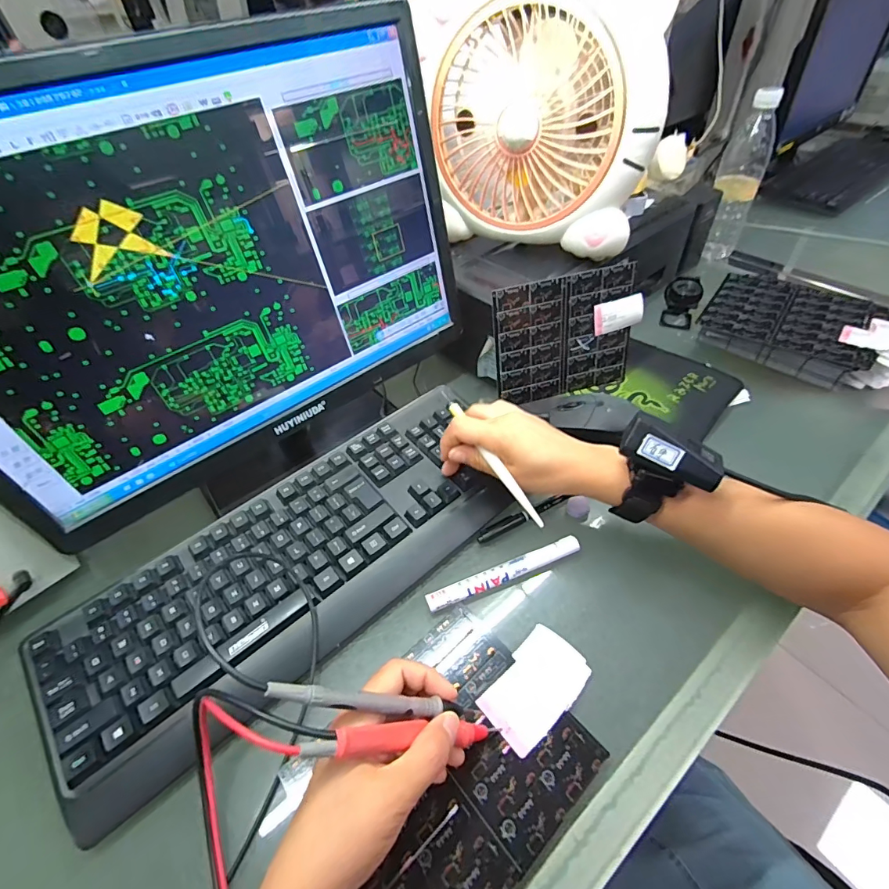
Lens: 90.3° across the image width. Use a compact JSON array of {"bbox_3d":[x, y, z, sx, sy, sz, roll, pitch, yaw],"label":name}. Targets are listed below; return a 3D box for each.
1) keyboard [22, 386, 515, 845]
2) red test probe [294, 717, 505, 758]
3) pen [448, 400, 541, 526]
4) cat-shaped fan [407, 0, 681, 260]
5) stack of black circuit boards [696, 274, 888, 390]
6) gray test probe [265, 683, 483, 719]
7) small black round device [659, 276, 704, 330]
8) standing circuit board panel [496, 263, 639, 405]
[{"bbox_3d":[-0.118,0.100,0.395,0.408,0.040,0.156,-36,54,-25],"label":"keyboard"},{"bbox_3d":[-0.017,0.177,0.265,0.145,0.010,0.012,20,36,-33],"label":"red test probe"},{"bbox_3d":[0.042,0.014,0.380,0.009,0.006,0.137,-26,63,-18],"label":"pen"},{"bbox_3d":[0.108,-0.348,0.468,0.243,0.234,0.119,20,52,22],"label":"cat-shaped fan"},{"bbox_3d":[0.451,-0.151,0.585,0.191,0.059,0.152,29,56,28],"label":"stack of black circuit boards"},{"bbox_3d":[-0.036,0.153,0.262,0.140,0.008,0.009,24,39,-29],"label":"gray test probe"},{"bbox_3d":[0.343,-0.206,0.642,0.047,0.062,0.057,17,51,19],"label":"small black round device"},{"bbox_3d":[0.142,-0.123,0.516,0.166,0.142,0.004,-14,35,-8],"label":"standing circuit board panel"}]

